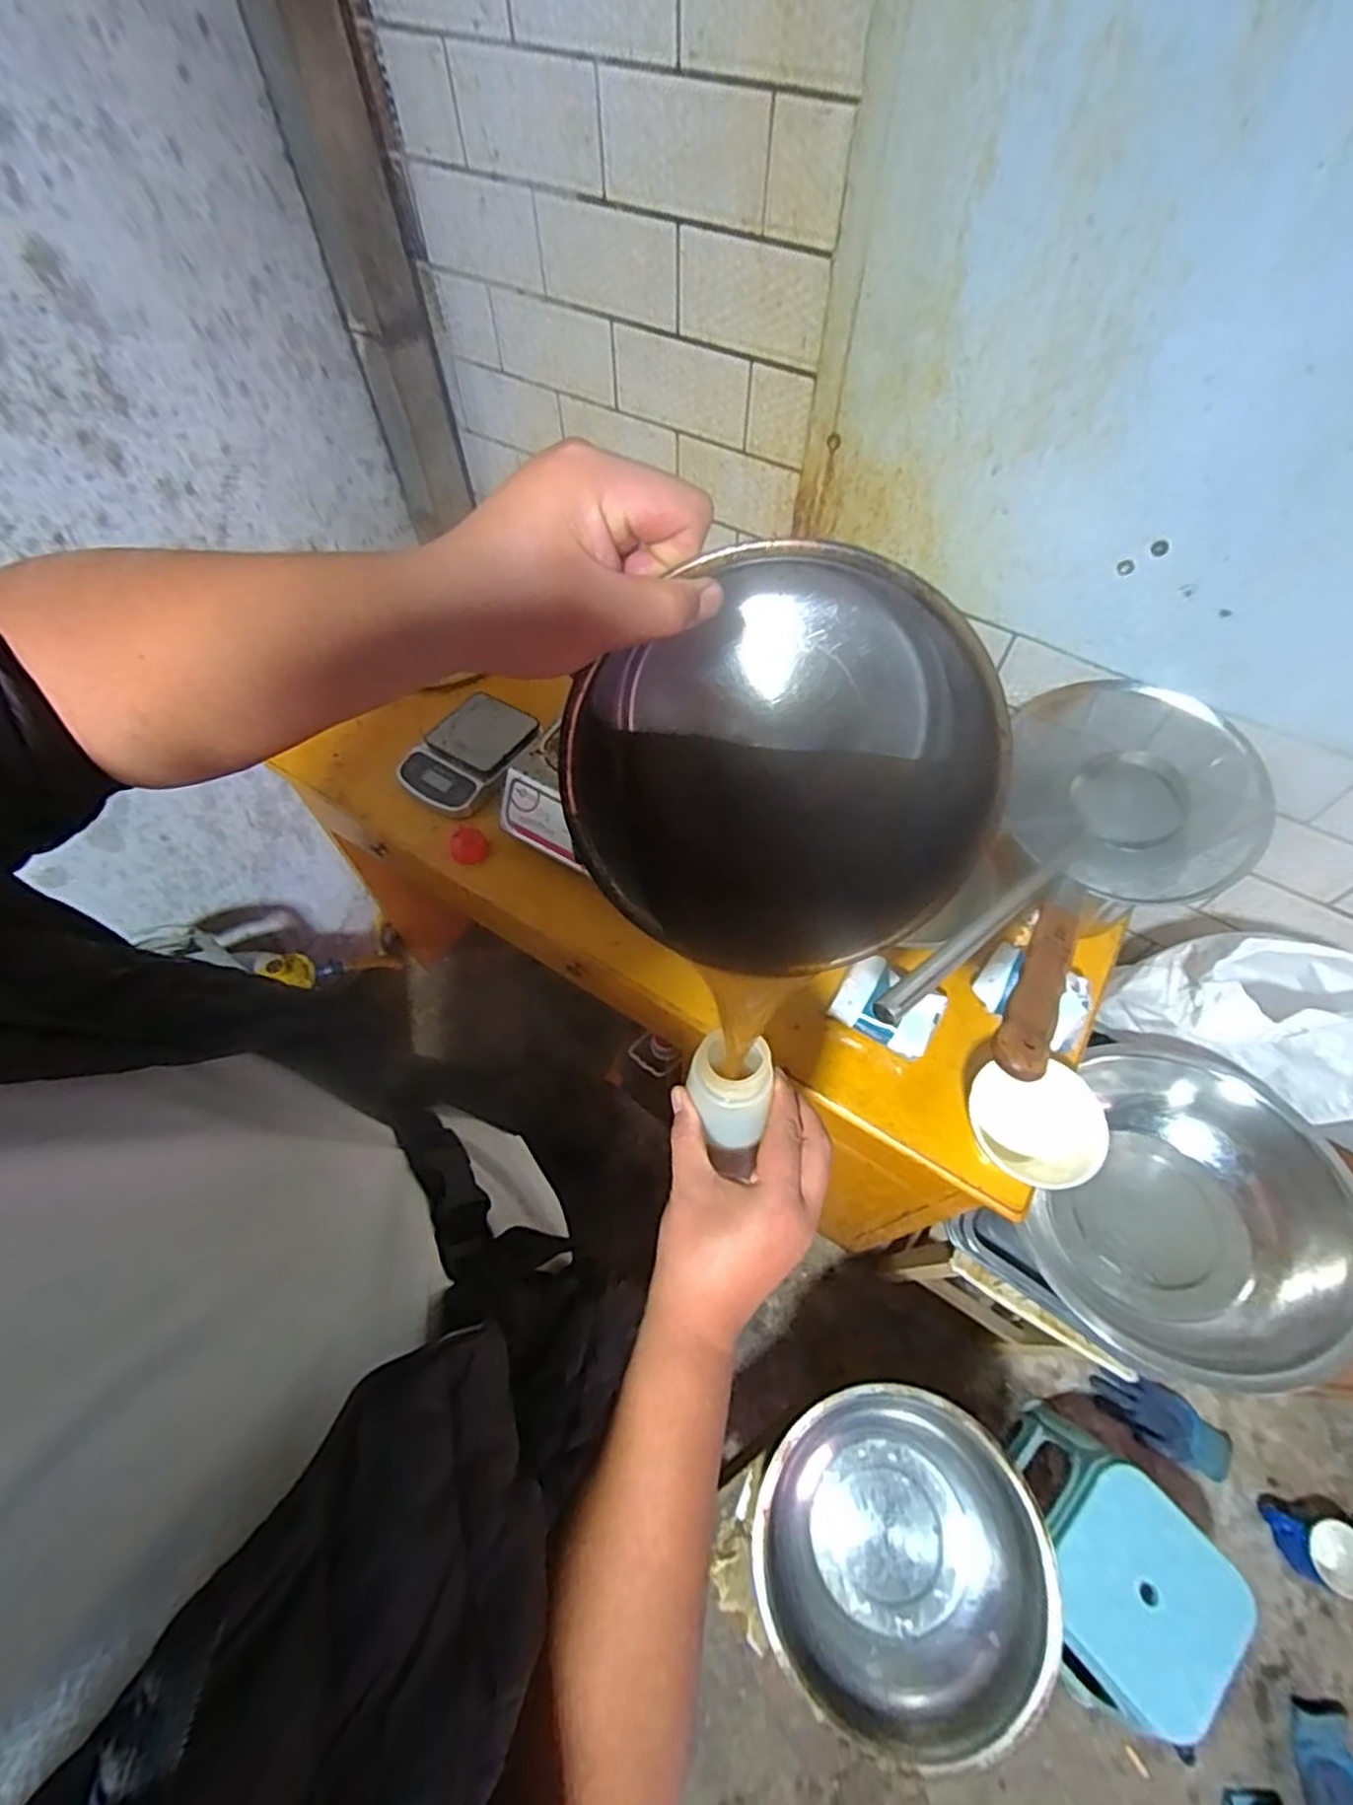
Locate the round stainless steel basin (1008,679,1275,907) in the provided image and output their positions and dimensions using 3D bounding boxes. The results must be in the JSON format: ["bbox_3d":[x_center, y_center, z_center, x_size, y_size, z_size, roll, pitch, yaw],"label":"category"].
[{"bbox_3d":[0.536,-0.126,0.837,0.262,0.117,0.288,0,59,0],"label":"round stainless steel basin"}]

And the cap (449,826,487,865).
[{"bbox_3d":[-0.276,-0.076,0.930,0.049,0.014,0.046,0,59,0],"label":"cap"}]

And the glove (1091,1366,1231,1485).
[{"bbox_3d":[0.866,0.928,1.253,0.236,0.075,0.098,23,62,13],"label":"glove"}]

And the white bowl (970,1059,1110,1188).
[{"bbox_3d":[0.373,0.231,0.735,0.115,0.062,0.128,-11,60,-7],"label":"white bowl"}]

